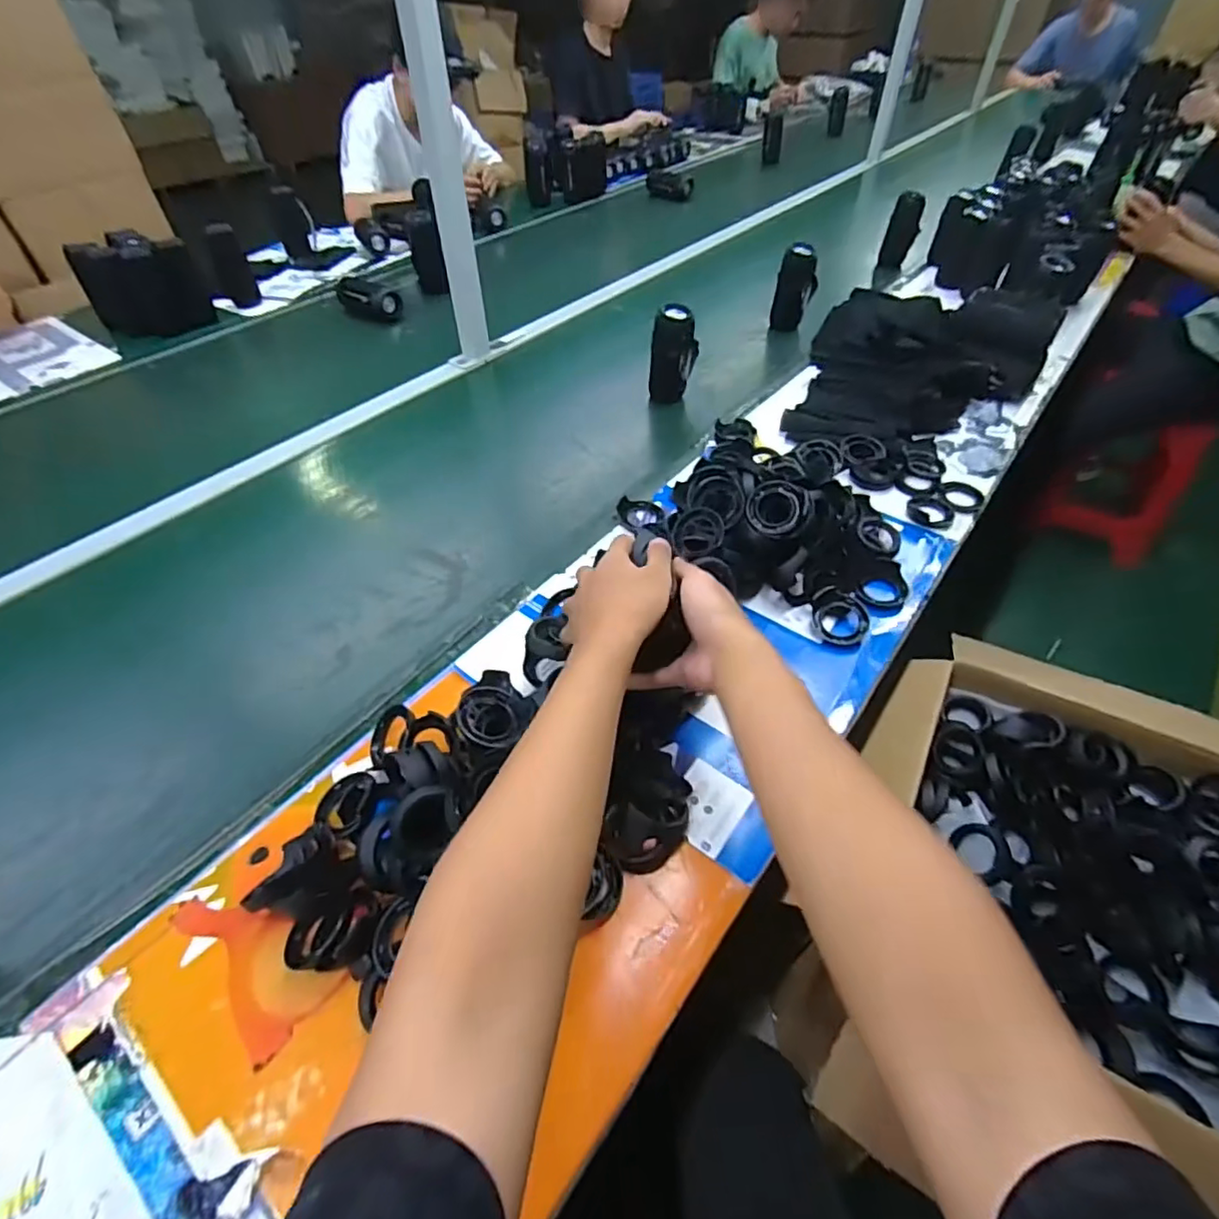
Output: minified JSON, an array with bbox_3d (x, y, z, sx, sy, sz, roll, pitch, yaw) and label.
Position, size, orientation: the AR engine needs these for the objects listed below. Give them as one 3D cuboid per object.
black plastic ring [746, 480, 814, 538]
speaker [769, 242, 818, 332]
[{"bbox_3d":[0.197,-0.115,0.702,0.072,0.022,0.067,-3,79,14],"label":"black plastic ring"},{"bbox_3d":[0.374,-0.643,1.228,0.080,0.148,0.054,12,48,13],"label":"speaker"}]

